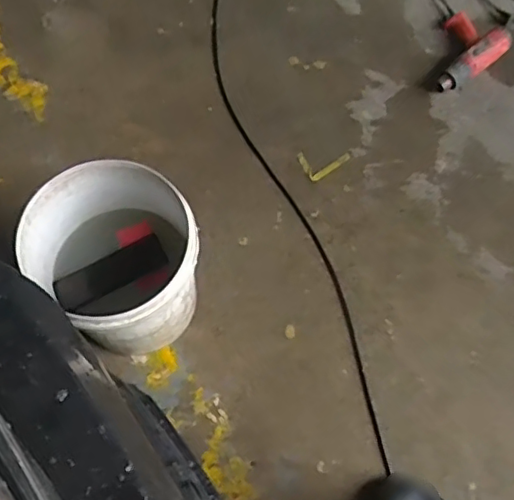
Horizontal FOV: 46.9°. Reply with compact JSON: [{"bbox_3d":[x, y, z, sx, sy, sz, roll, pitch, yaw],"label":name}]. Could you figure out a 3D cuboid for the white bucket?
[{"bbox_3d":[-0.274,0.038,1.198,0.316,0.323,0.292,41,73,14],"label":"white bucket"}]

